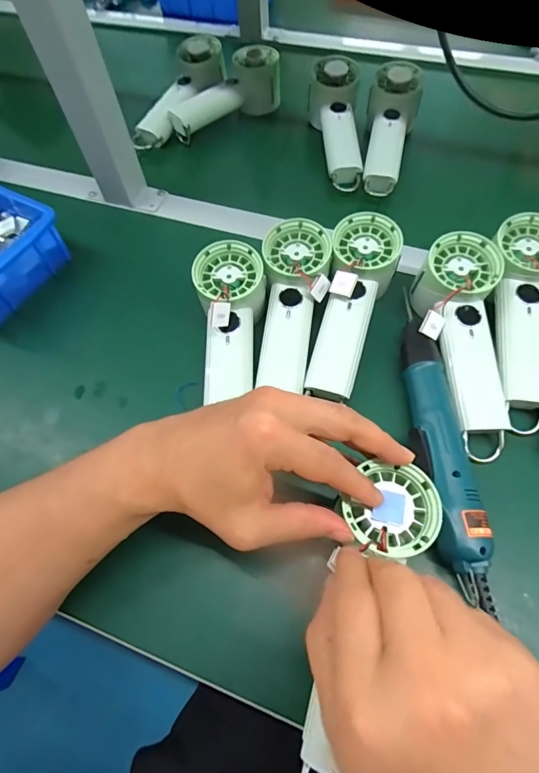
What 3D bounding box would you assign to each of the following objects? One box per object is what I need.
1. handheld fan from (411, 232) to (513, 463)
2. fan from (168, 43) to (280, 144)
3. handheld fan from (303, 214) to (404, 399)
[{"bbox_3d":[0.170,-0.037,0.350,0.069,0.043,0.190,-4,77,2],"label":"handheld fan"},{"bbox_3d":[-0.054,-0.395,0.543,0.168,0.059,0.055,-42,68,-17],"label":"fan"},{"bbox_3d":[0.075,-0.080,0.359,0.062,0.051,0.171,15,64,11],"label":"handheld fan"}]

